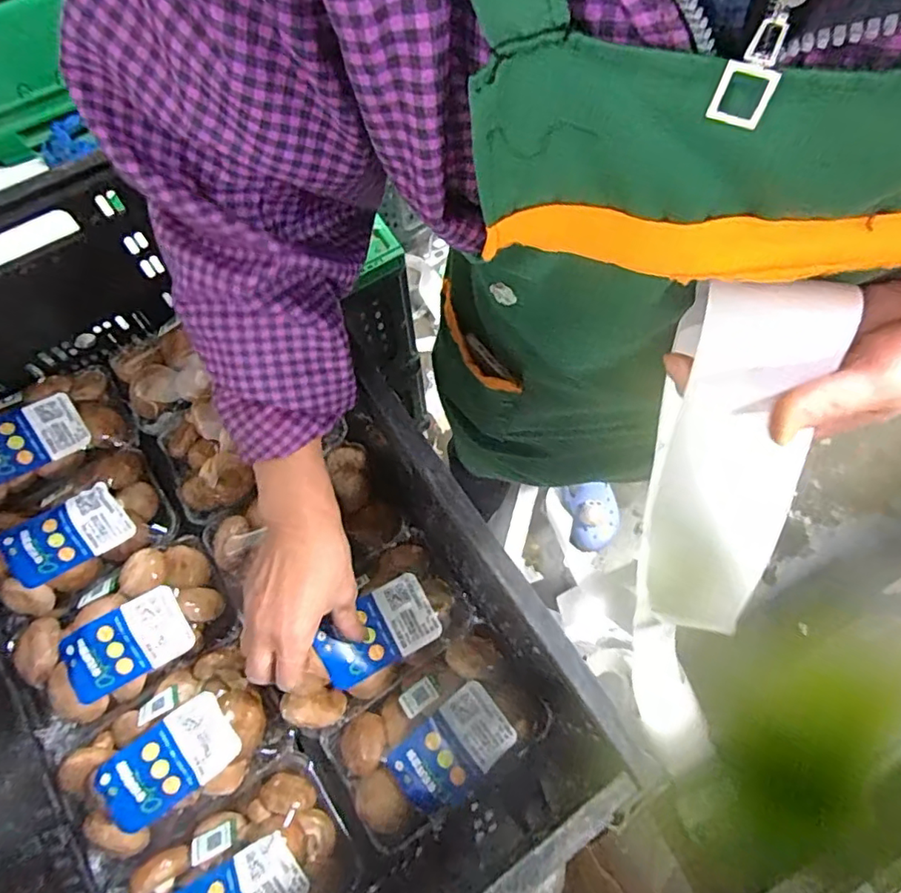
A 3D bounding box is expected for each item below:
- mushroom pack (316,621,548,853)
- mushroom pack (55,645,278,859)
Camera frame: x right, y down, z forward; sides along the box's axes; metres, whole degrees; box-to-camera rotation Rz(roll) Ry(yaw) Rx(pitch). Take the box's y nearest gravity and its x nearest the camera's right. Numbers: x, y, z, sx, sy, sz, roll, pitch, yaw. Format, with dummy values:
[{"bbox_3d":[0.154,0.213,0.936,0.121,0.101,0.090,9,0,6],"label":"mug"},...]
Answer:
[{"bbox_3d":[-0.013,0.239,0.476,0.171,0.053,0.105,-34,74,-12],"label":"mushroom pack"},{"bbox_3d":[-0.237,0.255,0.477,0.176,0.064,0.110,-31,74,-11],"label":"mushroom pack"}]

